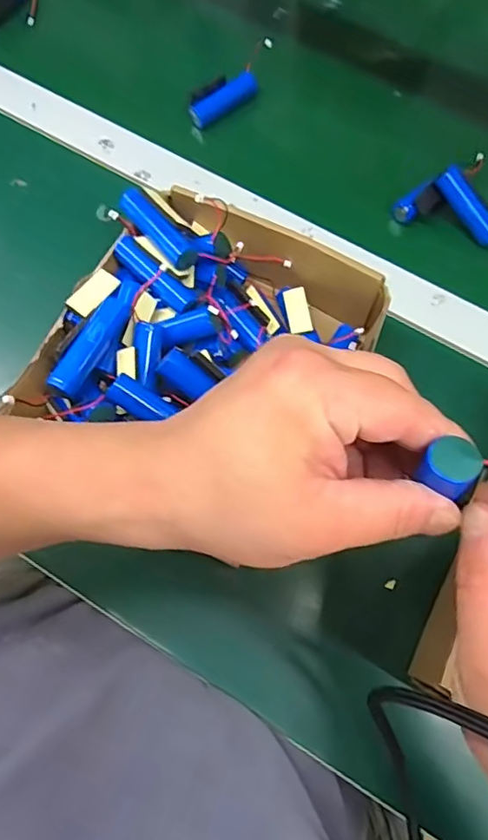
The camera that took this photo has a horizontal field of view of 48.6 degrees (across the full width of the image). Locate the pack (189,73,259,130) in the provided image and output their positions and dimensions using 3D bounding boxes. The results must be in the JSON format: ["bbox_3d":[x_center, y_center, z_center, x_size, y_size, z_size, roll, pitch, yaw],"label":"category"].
[{"bbox_3d":[-0.018,-0.286,0.484,0.072,0.018,0.013,-38,76,-11],"label":"pack"}]

